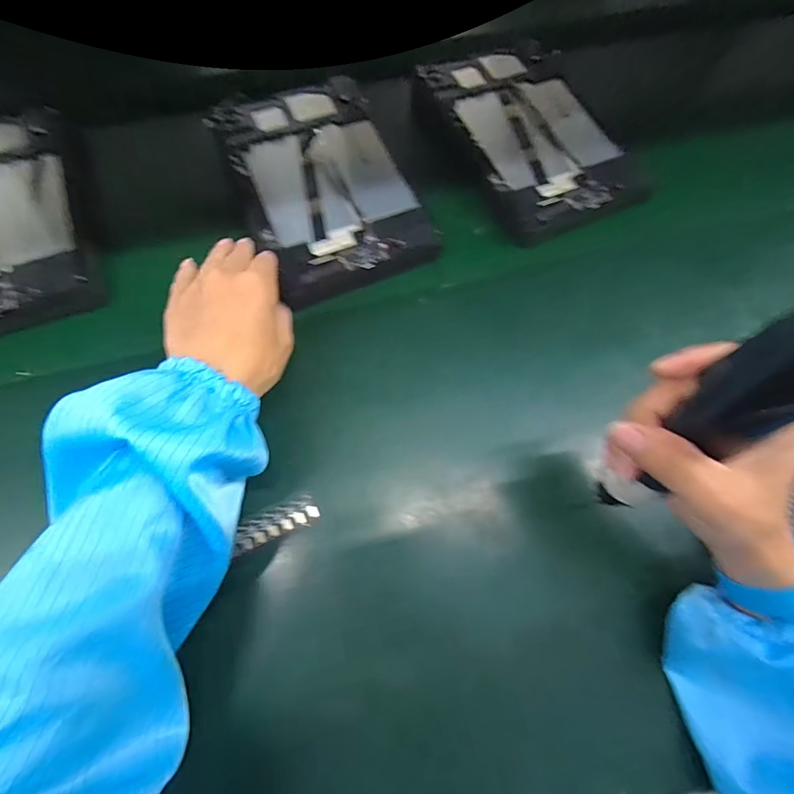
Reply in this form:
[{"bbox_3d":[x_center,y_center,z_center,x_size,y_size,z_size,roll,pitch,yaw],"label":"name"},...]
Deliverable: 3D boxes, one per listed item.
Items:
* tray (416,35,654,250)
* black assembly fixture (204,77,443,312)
[{"bbox_3d":[0.134,-0.274,0.432,0.155,0.021,0.249,-23,72,-9],"label":"tray"},{"bbox_3d":[-0.072,-0.205,0.398,0.150,0.023,0.250,-21,72,-8],"label":"black assembly fixture"}]

